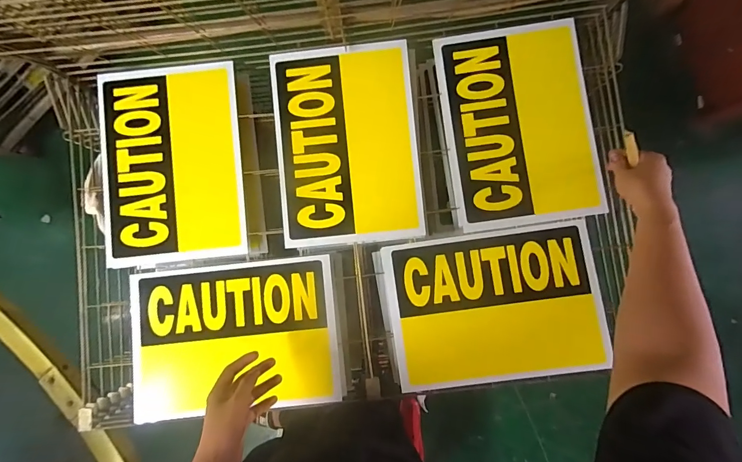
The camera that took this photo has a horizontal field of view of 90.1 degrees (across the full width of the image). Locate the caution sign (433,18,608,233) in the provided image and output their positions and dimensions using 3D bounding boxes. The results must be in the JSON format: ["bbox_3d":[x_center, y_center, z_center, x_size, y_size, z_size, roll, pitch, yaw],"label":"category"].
[{"bbox_3d":[0.262,-0.188,0.651,0.244,0.010,0.345,-8,86,1],"label":"caution sign"}]

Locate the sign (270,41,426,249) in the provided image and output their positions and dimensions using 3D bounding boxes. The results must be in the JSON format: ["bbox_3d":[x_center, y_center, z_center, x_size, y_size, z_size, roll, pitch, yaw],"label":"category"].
[{"bbox_3d":[-0.044,-0.156,0.662,0.246,0.007,0.350,-5,86,2],"label":"sign"}]

